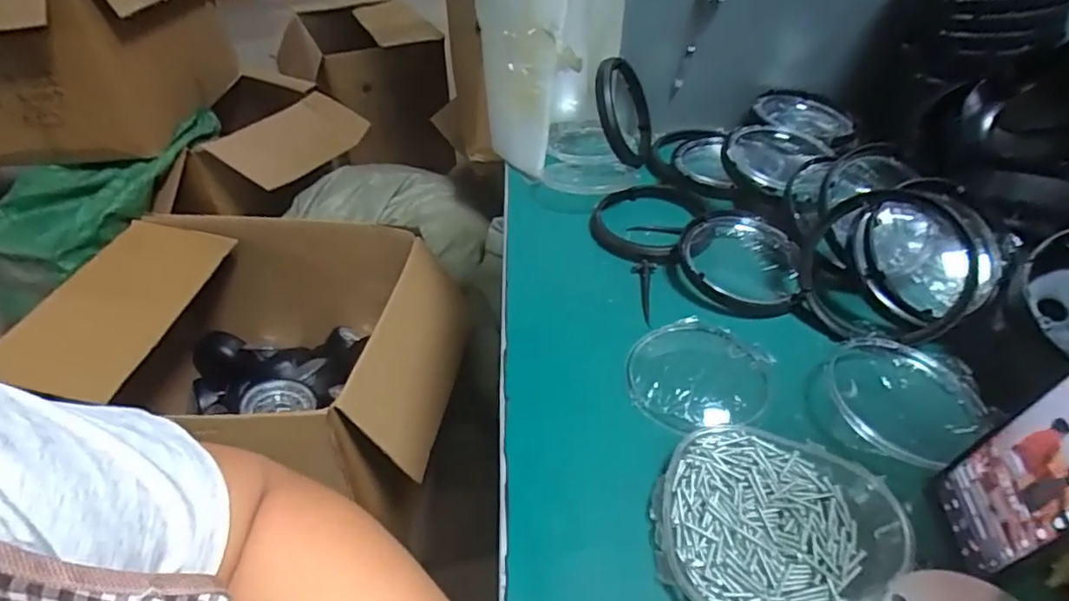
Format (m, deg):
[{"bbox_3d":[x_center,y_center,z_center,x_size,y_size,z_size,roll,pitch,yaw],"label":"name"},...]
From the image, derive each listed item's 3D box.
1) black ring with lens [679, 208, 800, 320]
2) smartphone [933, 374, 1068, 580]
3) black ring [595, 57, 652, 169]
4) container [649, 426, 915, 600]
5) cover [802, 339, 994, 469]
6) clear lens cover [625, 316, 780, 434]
[{"bbox_3d":[0.214,-0.044,0.599,0.119,0.034,0.129,12,43,16],"label":"black ring with lens"},{"bbox_3d":[0.294,0.098,0.332,0.008,0.161,0.078,12,44,0],"label":"smartphone"},{"bbox_3d":[0.118,-0.258,0.776,0.026,0.126,0.124,-6,55,40],"label":"black ring"},{"bbox_3d":[0.157,0.143,0.387,0.148,0.038,0.134,-1,41,1],"label":"container"},{"bbox_3d":[0.291,0.082,0.470,0.129,0.025,0.112,-26,46,-25],"label":"cover"},{"bbox_3d":[0.141,0.064,0.507,0.117,0.026,0.117,21,46,25],"label":"clear lens cover"}]

